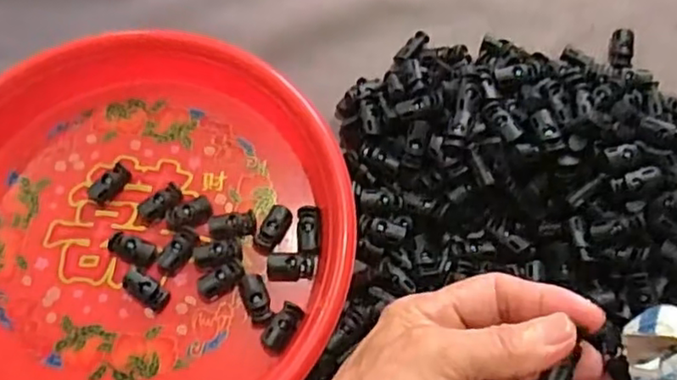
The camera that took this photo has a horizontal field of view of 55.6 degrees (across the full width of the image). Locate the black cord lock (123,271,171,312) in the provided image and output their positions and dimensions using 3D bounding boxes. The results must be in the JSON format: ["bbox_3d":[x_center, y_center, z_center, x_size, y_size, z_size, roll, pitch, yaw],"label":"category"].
[{"bbox_3d":[-0.110,0.057,0.364,0.027,0.012,0.013,34,73,13],"label":"black cord lock"}]

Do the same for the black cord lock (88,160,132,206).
[{"bbox_3d":[-0.138,-0.003,0.387,0.014,0.009,0.026,38,74,14],"label":"black cord lock"}]

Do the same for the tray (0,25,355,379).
[{"bbox_3d":[-0.122,0.026,0.368,0.252,0.030,0.254,-1,69,1],"label":"tray"}]

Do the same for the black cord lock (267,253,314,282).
[{"bbox_3d":[-0.027,0.045,0.370,0.026,0.012,0.015,5,69,3],"label":"black cord lock"}]

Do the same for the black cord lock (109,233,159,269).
[{"bbox_3d":[-0.120,0.035,0.374,0.030,0.008,0.013,21,71,9],"label":"black cord lock"}]

